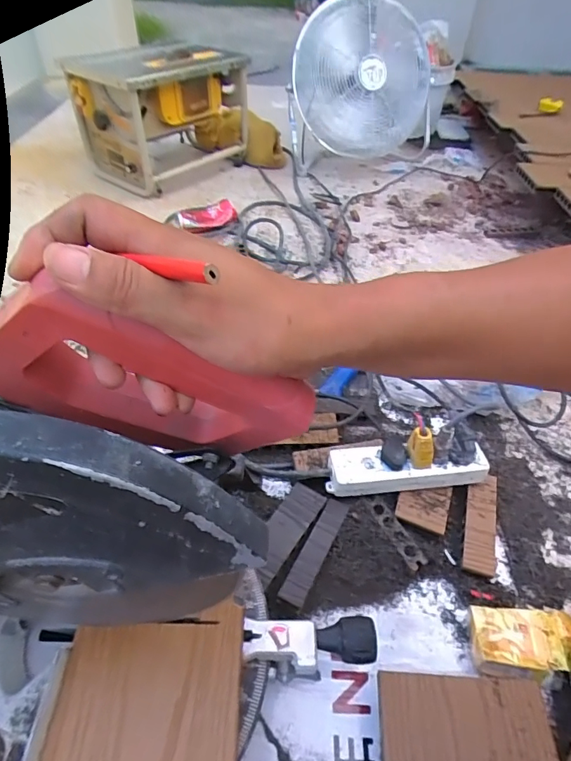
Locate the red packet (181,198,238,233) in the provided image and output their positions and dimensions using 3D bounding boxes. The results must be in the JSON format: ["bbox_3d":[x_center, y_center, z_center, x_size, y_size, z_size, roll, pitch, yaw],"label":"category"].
[{"bbox_3d":[-0.178,-0.373,1.051,0.132,0.056,0.049,-14,49,-17],"label":"red packet"}]

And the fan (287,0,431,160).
[{"bbox_3d":[0.210,-0.812,1.227,0.402,0.350,0.171,-6,46,-9],"label":"fan"}]

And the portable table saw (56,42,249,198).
[{"bbox_3d":[-0.318,-0.712,1.208,0.280,0.283,0.383,32,52,24],"label":"portable table saw"}]

